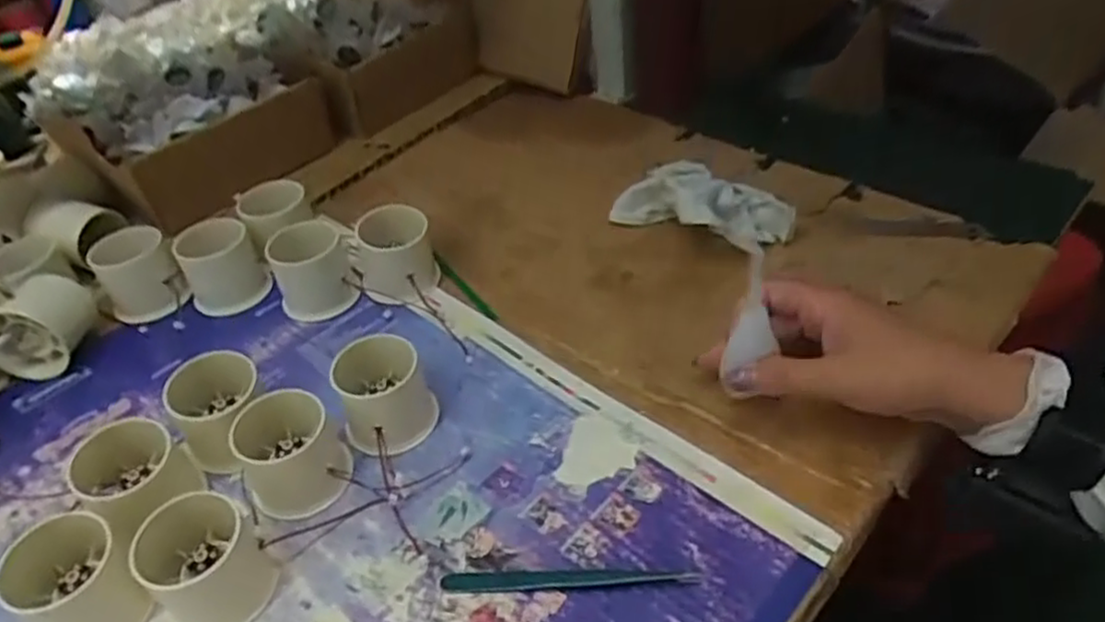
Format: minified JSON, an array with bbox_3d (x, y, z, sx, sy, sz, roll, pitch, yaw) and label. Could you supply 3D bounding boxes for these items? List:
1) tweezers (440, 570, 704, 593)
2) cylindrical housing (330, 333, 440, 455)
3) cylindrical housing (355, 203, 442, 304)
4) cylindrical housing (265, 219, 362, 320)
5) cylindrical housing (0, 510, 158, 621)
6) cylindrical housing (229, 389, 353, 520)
[{"bbox_3d":[0.008,0.135,0.367,0.128,0.006,0.010,-2,43,4],"label":"tweezers"},{"bbox_3d":[-0.102,0.048,0.440,0.053,0.048,0.057,-3,43,2],"label":"cylindrical housing"},{"bbox_3d":[-0.113,-0.041,0.530,0.052,0.054,0.055,-3,43,2],"label":"cylindrical housing"},{"bbox_3d":[-0.174,-0.029,0.527,0.050,0.055,0.050,-3,43,2],"label":"cylindrical housing"},{"bbox_3d":[-0.242,0.133,0.361,0.063,0.048,0.053,31,53,33],"label":"cylindrical housing"},{"bbox_3d":[-0.150,0.079,0.414,0.055,0.048,0.054,-3,43,2],"label":"cylindrical housing"}]

